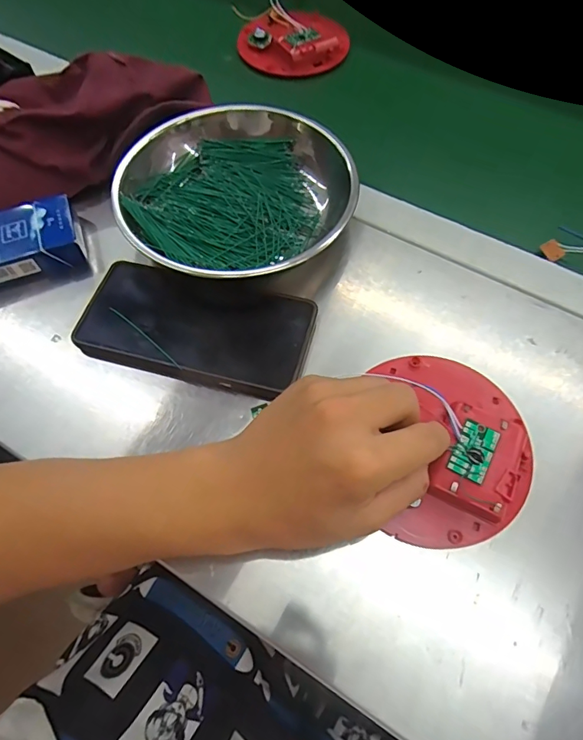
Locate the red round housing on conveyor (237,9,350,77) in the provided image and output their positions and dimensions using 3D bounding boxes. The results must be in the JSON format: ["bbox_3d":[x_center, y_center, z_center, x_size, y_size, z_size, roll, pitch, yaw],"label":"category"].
[{"bbox_3d":[0.002,-0.371,0.499,0.116,0.027,0.097,-14,65,-6],"label":"red round housing on conveyor"}]

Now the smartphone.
[{"bbox_3d":[-0.068,-0.033,0.323,0.162,0.009,0.089,11,61,8],"label":"smartphone"}]

